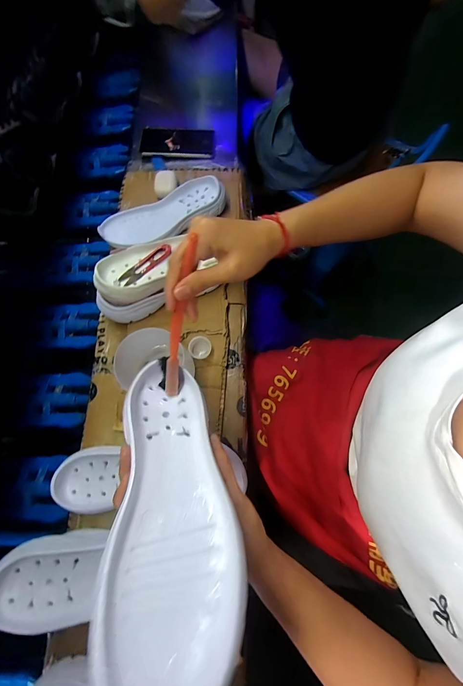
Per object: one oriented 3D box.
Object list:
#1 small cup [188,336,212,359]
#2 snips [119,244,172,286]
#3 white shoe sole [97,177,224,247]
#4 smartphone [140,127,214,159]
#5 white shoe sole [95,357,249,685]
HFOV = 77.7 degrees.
[{"bbox_3d":[-0.050,0.007,0.456,0.034,0.014,0.037,-1,71,2],"label":"small cup"},{"bbox_3d":[-0.132,-0.123,0.451,0.027,0.014,0.095,39,77,14],"label":"snips"},{"bbox_3d":[-0.123,-0.237,0.540,0.237,0.038,0.090,-23,72,-5],"label":"white shoe sole"},{"bbox_3d":[-0.116,-0.430,0.618,0.153,0.017,0.073,3,71,4],"label":"smartphone"},{"bbox_3d":[-0.052,0.117,0.236,0.093,0.043,0.260,1,37,-15],"label":"white shoe sole"}]

